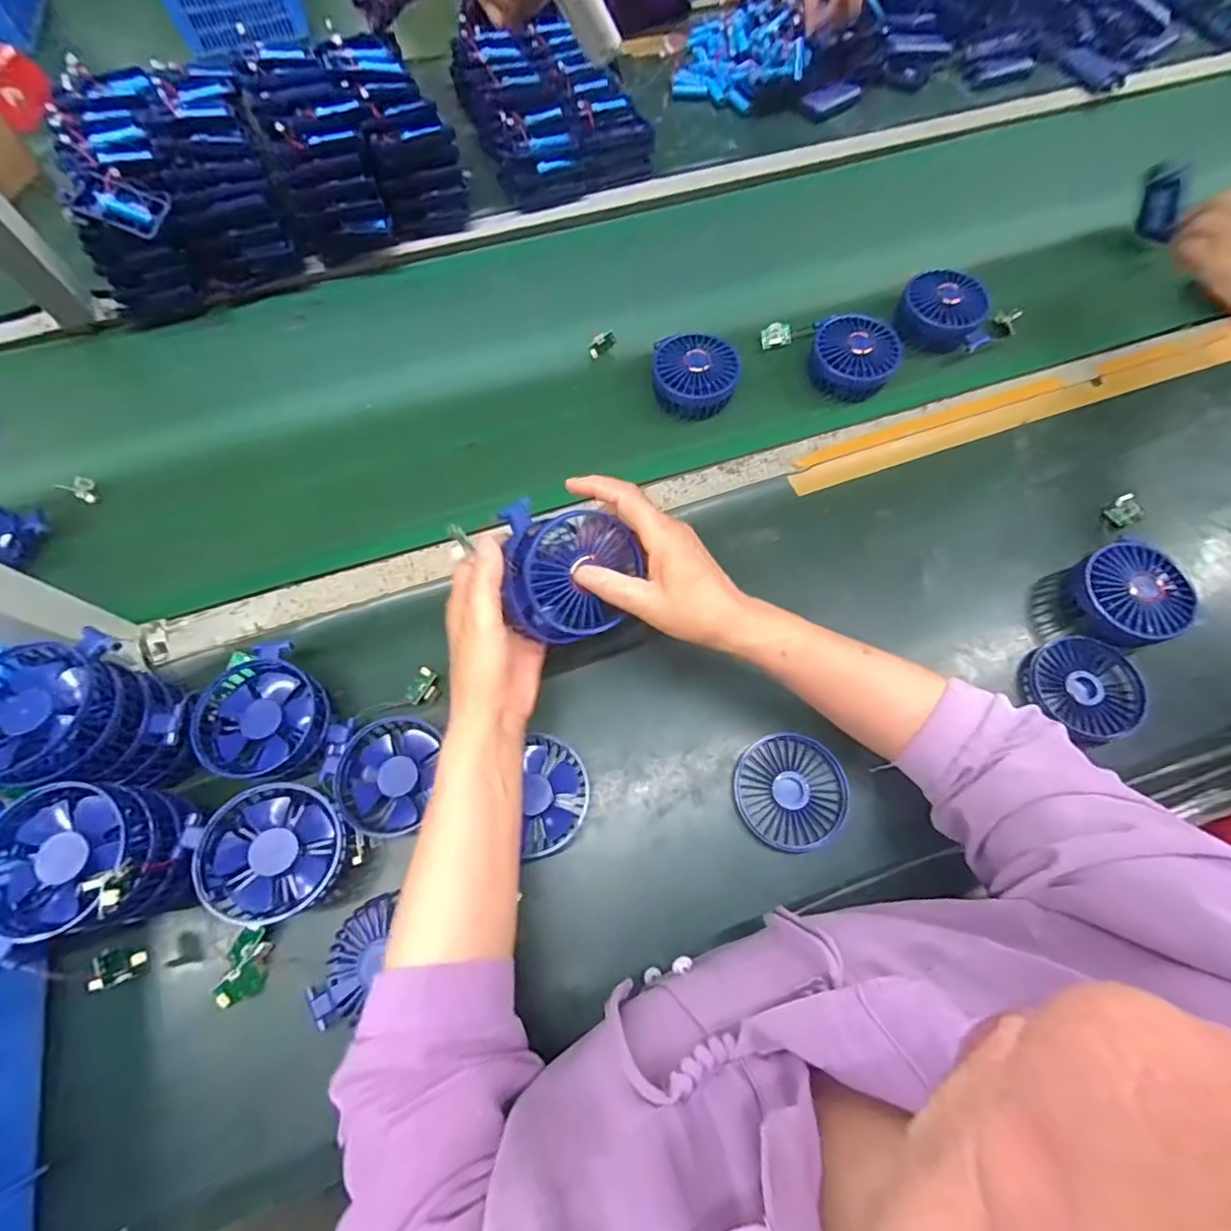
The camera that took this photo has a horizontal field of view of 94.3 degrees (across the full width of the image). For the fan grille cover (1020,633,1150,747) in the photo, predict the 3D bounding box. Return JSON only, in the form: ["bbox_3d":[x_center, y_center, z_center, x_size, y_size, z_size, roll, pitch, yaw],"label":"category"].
[{"bbox_3d":[0.398,0.061,0.490,0.087,0.022,0.086,-41,73,-15],"label":"fan grille cover"}]

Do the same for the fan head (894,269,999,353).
[{"bbox_3d":[0.361,-0.328,0.624,0.104,0.053,0.079,22,69,10],"label":"fan head"}]

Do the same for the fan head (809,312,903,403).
[{"bbox_3d":[0.250,-0.269,0.602,0.086,0.043,0.090,8,67,4],"label":"fan head"}]

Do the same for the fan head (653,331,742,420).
[{"bbox_3d":[0.083,-0.247,0.589,0.086,0.038,0.085,0,67,0],"label":"fan head"}]

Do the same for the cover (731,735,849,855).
[{"bbox_3d":[0.142,0.142,0.462,0.088,0.010,0.087,-5,67,-2],"label":"cover"}]

